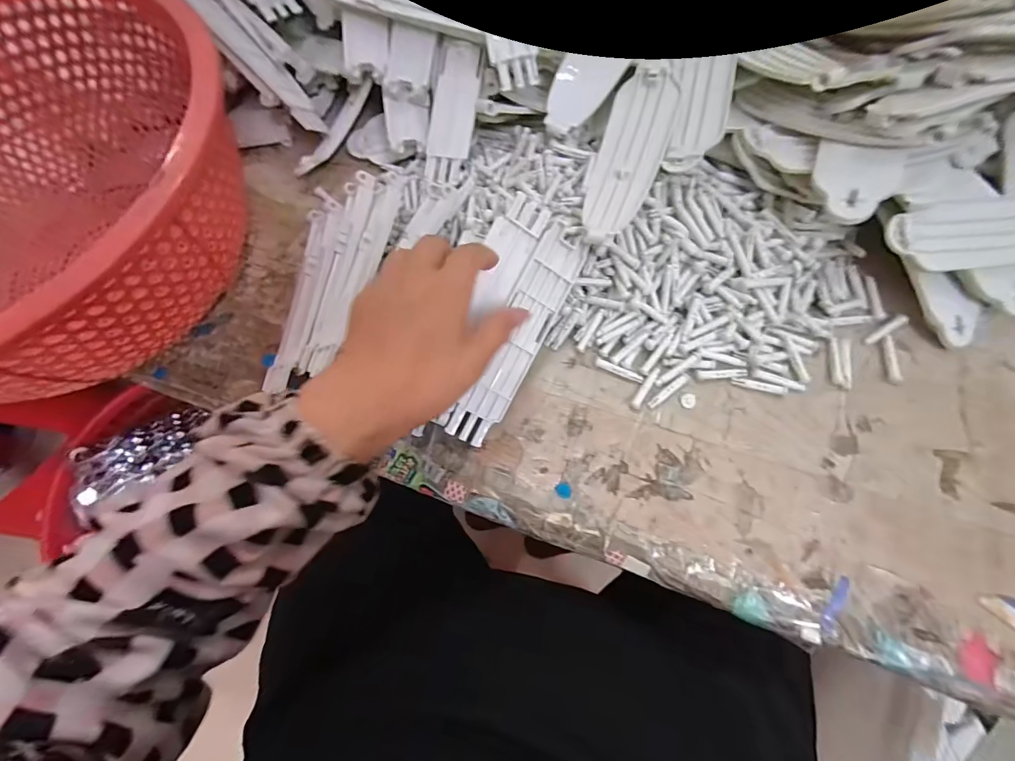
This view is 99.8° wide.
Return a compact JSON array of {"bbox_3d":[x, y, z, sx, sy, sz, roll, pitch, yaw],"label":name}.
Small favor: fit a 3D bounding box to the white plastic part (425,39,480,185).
[{"bbox_3d":[-0.049,-0.235,0.379,0.039,0.011,0.121,10,92,6],"label":"white plastic part"}]

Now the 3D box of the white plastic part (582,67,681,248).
[{"bbox_3d":[0.094,-0.175,0.335,0.050,0.014,0.152,16,82,17],"label":"white plastic part"}]

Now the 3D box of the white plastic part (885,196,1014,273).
[{"bbox_3d":[0.351,-0.105,0.297,0.154,0.015,0.048,-6,83,8],"label":"white plastic part"}]

